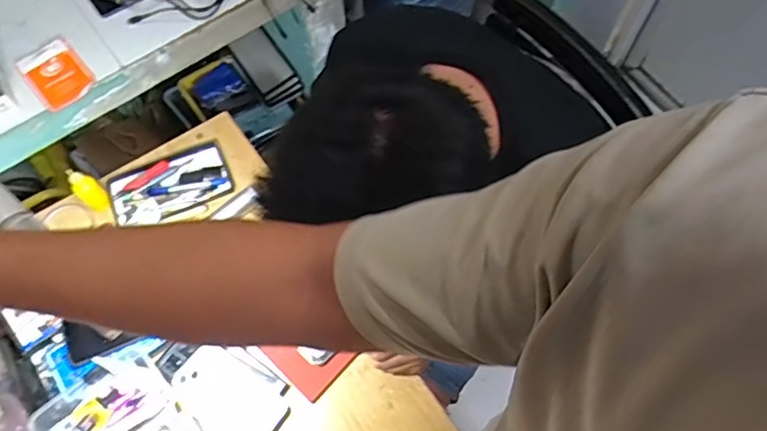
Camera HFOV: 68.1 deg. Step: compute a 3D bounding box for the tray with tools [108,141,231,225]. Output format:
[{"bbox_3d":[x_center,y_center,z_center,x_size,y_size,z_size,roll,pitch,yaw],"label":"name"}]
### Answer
[{"bbox_3d":[-0.363,-0.052,0.964,0.199,0.025,0.112,-18,66,-8],"label":"tray with tools"}]

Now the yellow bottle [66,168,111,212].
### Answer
[{"bbox_3d":[-0.454,-0.040,0.874,0.032,0.089,0.035,0,64,1],"label":"yellow bottle"}]

